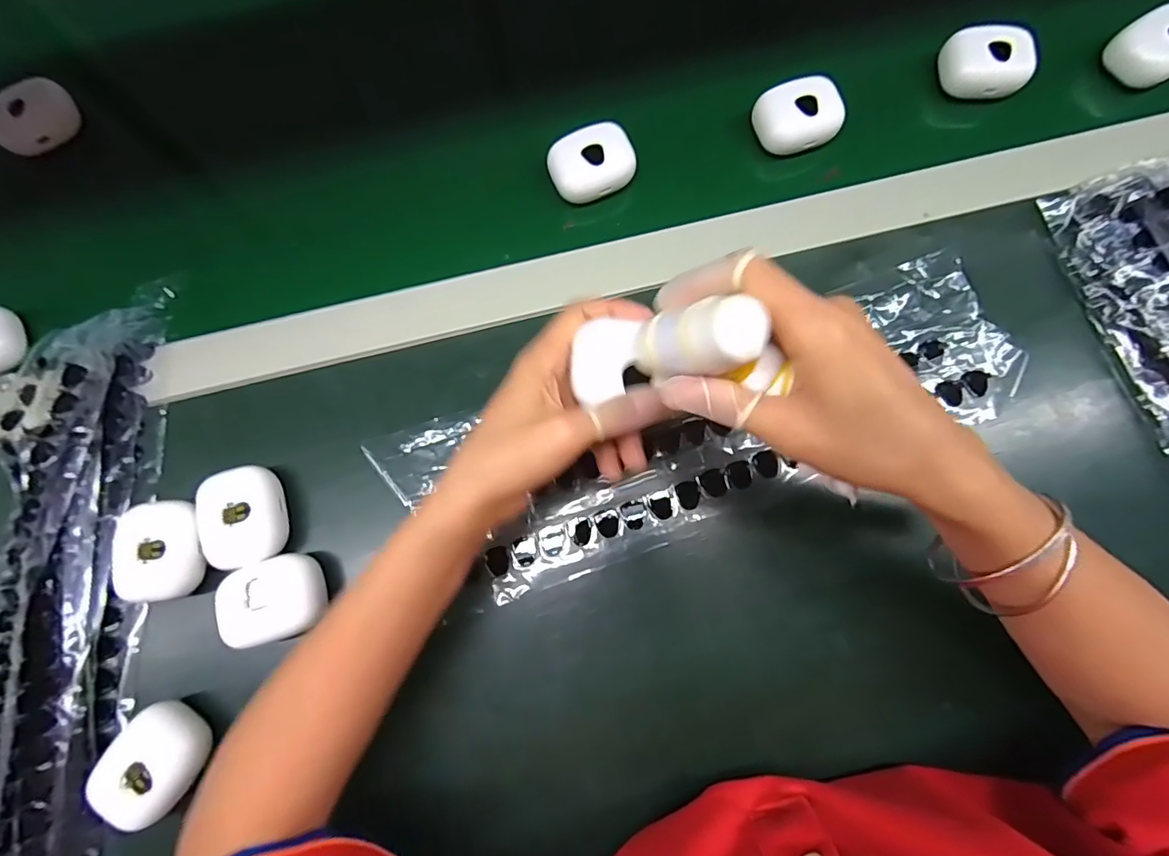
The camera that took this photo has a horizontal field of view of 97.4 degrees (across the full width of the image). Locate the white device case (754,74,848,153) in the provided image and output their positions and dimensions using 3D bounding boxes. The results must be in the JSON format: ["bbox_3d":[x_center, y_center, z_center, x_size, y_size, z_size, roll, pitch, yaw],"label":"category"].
[{"bbox_3d":[0.153,-0.222,0.366,0.051,0.023,0.044,-20,79,-2],"label":"white device case"}]

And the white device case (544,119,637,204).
[{"bbox_3d":[0.005,-0.189,0.364,0.058,0.018,0.046,-23,80,-3],"label":"white device case"}]

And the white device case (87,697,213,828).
[{"bbox_3d":[-0.238,0.186,0.285,0.047,0.024,0.053,39,82,8],"label":"white device case"}]

